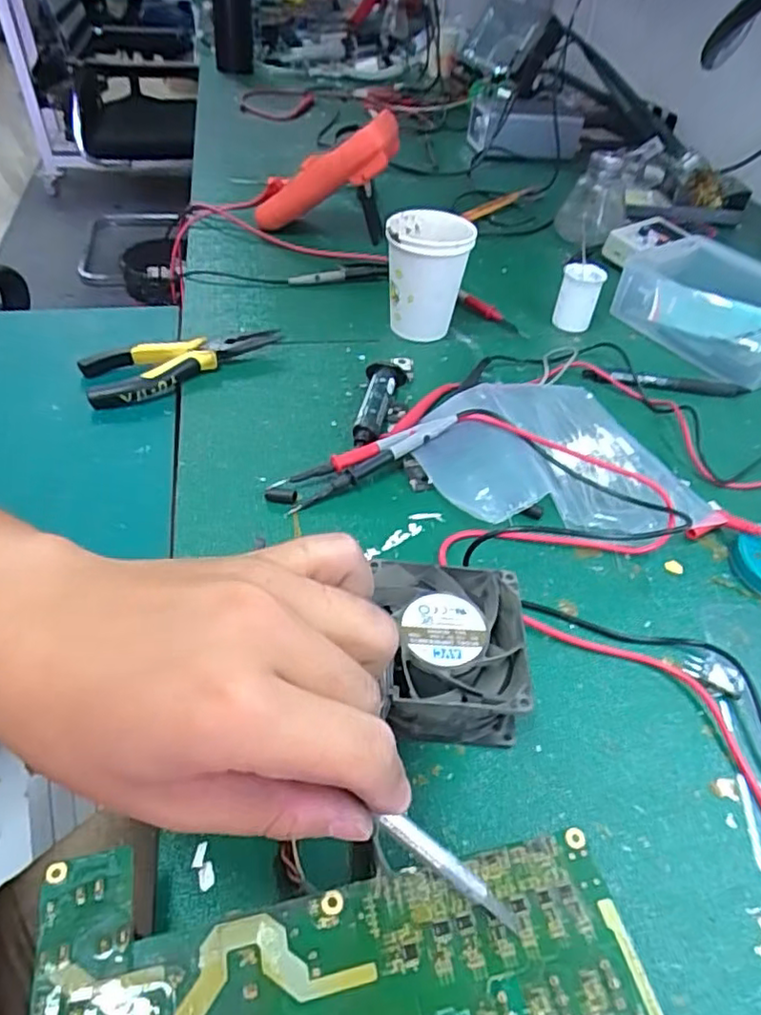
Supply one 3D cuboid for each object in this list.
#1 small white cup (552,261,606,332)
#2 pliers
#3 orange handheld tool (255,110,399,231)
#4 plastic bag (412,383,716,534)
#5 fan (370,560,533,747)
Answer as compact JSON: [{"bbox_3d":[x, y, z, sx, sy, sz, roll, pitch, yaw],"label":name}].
[{"bbox_3d":[0.184,-0.196,0.592,0.036,0.051,0.030,21,47,15],"label":"small white cup"},{"bbox_3d":[-0.155,-0.120,0.510,0.153,0.021,0.062,-16,49,-20],"label":"pliers"},{"bbox_3d":[-0.061,-0.355,0.688,0.188,0.049,0.073,-14,33,36],"label":"orange handheld tool"},{"bbox_3d":[0.117,-0.036,0.444,0.171,0.030,0.173,-15,48,-19],"label":"plastic bag"},{"bbox_3d":[0.035,0.072,0.322,0.072,0.040,0.082,2,45,-3],"label":"fan"}]

